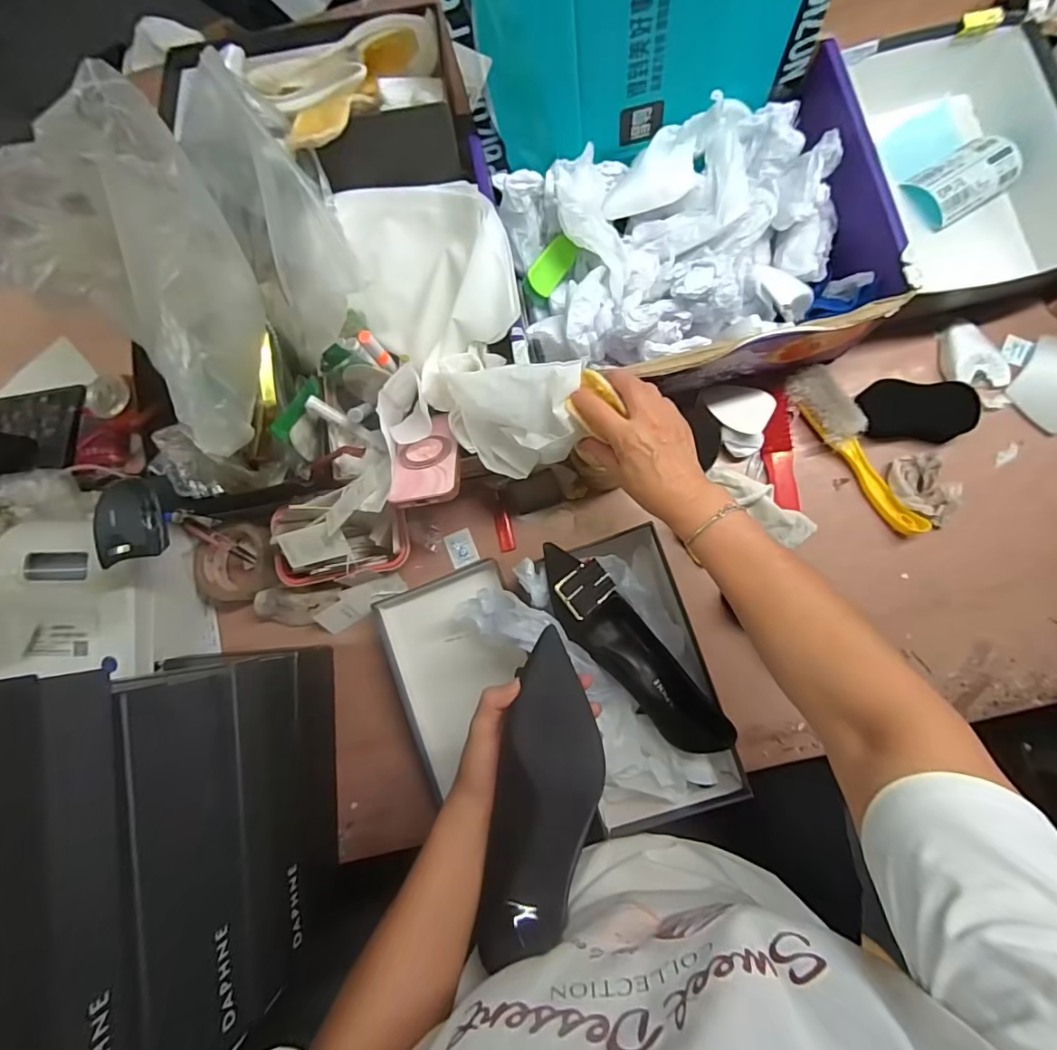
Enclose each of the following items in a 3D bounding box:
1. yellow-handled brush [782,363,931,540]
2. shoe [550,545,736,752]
[{"bbox_3d":[0.395,-0.089,0.604,0.051,0.042,0.235,-35,82,0],"label":"yellow-handled brush"},{"bbox_3d":[0.104,0.133,0.540,0.072,0.074,0.265,-39,82,0],"label":"shoe"}]

